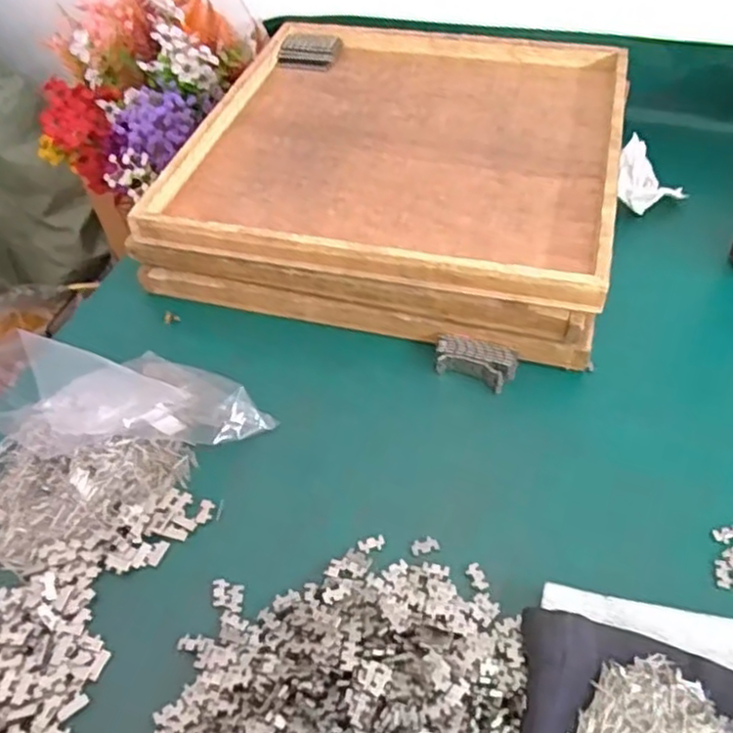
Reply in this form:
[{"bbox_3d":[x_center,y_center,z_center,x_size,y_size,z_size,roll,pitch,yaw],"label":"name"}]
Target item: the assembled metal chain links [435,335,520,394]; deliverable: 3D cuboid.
[{"bbox_3d":[0.089,-0.002,0.563,0.063,0.027,0.031,14,50,15],"label":"assembled metal chain links"}]

